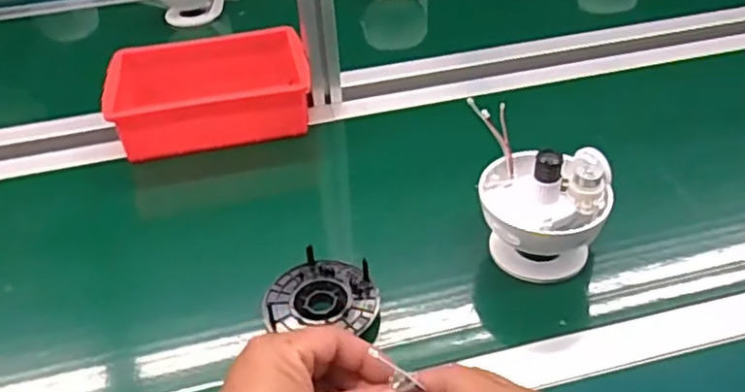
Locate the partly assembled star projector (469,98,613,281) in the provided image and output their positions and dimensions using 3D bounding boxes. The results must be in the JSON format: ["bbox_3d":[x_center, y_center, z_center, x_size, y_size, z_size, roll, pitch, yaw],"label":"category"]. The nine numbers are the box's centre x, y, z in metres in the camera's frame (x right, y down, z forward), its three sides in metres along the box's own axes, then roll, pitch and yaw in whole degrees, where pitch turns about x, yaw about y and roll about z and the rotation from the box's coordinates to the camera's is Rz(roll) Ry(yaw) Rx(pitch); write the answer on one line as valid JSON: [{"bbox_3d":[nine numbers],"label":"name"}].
[{"bbox_3d":[0.161,0.003,0.641,0.112,0.128,0.137,0,41,6],"label":"partly assembled star projector"}]

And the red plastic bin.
[{"bbox_3d":[-0.212,-0.135,0.866,0.252,0.073,0.175,-8,41,-3],"label":"red plastic bin"}]

